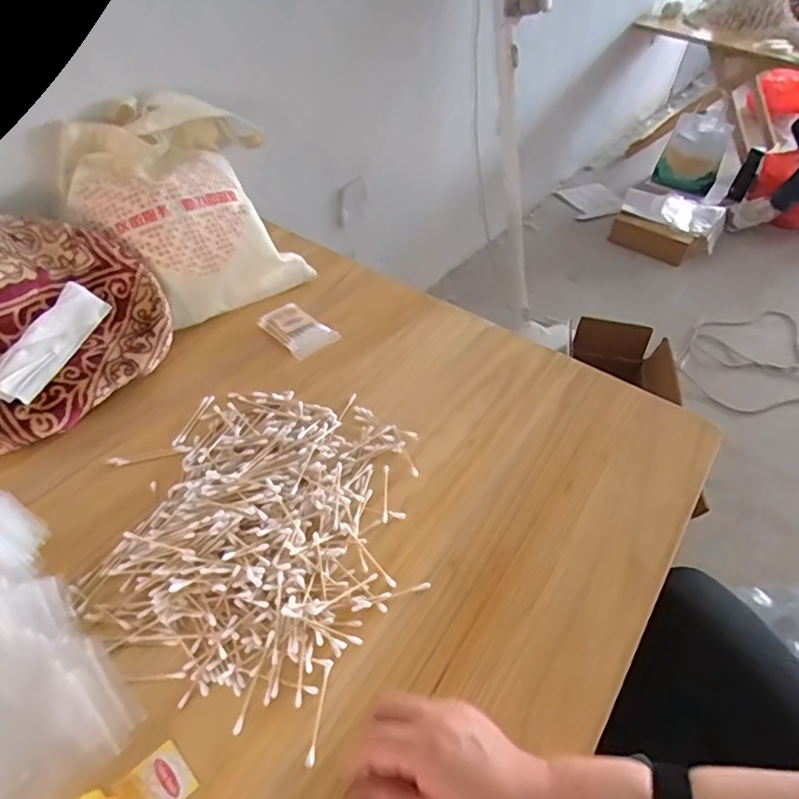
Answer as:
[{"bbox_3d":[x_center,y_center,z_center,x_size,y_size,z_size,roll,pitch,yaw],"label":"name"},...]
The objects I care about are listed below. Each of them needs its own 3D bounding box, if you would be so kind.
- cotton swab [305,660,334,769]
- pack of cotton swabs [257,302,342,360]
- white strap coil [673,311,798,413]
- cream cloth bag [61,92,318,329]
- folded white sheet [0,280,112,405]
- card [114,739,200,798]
[{"bbox_3d":[-0.059,0.232,0.436,0.006,0.004,0.072,7,45,3],"label":"cotton swab"},{"bbox_3d":[-0.129,-0.090,0.739,0.093,0.012,0.062,36,54,28],"label":"pack of cotton swabs"},{"bbox_3d":[1.007,-0.142,1.646,0.344,0.026,0.605,28,49,21],"label":"white strap coil"},{"bbox_3d":[-0.267,-0.255,0.765,0.282,0.201,0.233,-27,53,-27],"label":"cream cloth bag"},{"bbox_3d":[-0.367,-0.060,0.611,0.014,0.052,0.145,-12,41,42],"label":"folded white sheet"},{"bbox_3d":[-0.165,0.262,0.397,0.042,0.004,0.038,-34,56,-31],"label":"card"}]

